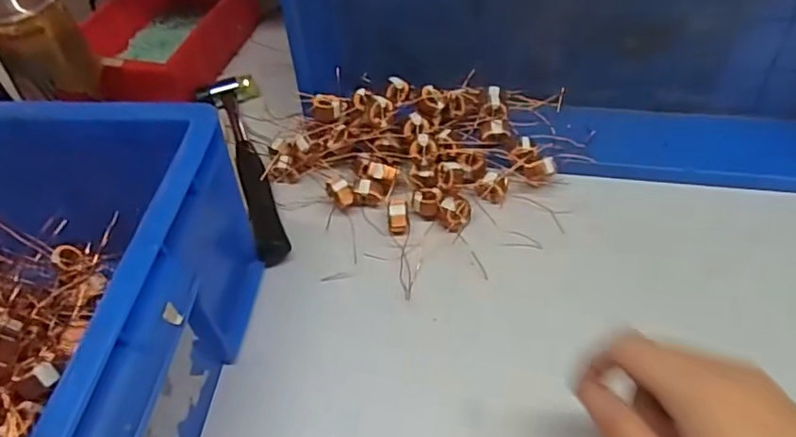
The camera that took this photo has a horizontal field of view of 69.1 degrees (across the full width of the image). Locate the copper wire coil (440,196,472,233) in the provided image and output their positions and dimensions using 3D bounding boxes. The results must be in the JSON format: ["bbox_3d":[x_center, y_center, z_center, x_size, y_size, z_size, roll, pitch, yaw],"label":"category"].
[{"bbox_3d":[0.045,-0.004,0.446,0.023,0.019,0.021,-4,49,5],"label":"copper wire coil"}]

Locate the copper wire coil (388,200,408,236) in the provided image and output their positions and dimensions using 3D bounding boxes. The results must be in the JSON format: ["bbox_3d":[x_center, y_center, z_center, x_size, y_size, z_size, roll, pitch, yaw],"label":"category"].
[{"bbox_3d":[0.000,-0.001,0.446,0.015,0.017,0.021,-6,49,3],"label":"copper wire coil"}]

